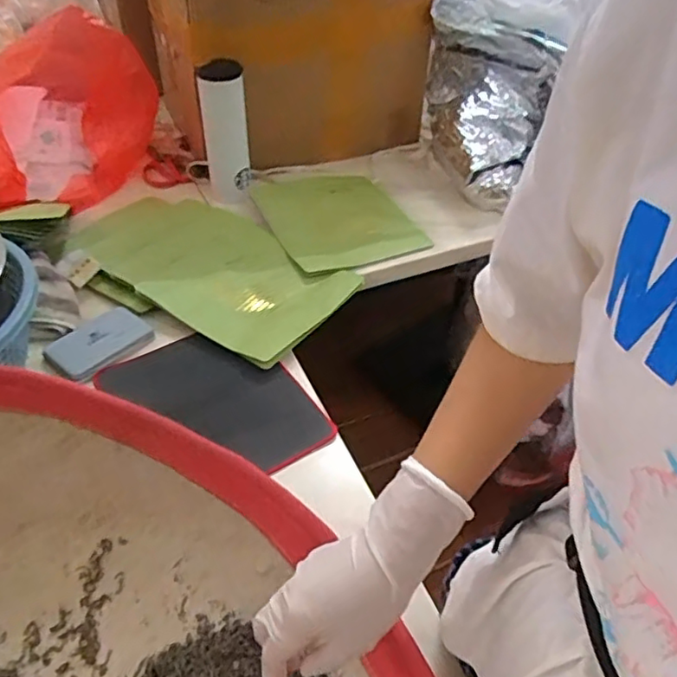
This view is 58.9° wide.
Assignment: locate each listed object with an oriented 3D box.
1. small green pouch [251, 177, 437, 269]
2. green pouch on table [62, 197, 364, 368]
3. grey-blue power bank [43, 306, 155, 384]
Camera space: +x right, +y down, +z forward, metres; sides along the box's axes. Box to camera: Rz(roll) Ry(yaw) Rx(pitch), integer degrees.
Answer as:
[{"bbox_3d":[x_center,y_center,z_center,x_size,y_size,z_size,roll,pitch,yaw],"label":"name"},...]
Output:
[{"bbox_3d":[-0.009,-0.205,0.971,0.217,0.031,0.246,-20,50,-23],"label":"small green pouch"},{"bbox_3d":[-0.191,-0.123,0.885,0.427,0.016,0.228,29,50,23],"label":"green pouch on table"},{"bbox_3d":[-0.303,0.005,0.763,0.082,0.016,0.117,34,52,26],"label":"grey-blue power bank"}]

